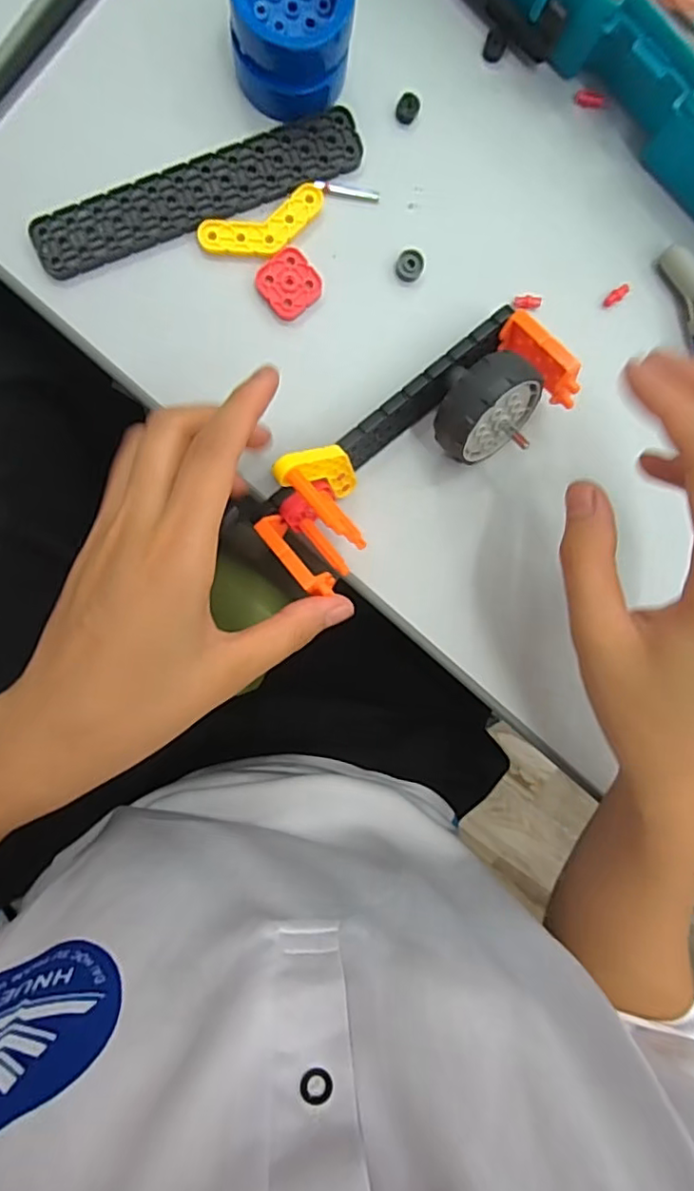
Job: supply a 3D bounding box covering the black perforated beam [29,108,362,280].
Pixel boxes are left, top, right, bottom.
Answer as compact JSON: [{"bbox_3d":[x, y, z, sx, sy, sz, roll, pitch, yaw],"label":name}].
[{"bbox_3d":[-0.066,-0.179,0.258,0.148,0.009,0.028,-21,99,-2],"label":"black perforated beam"}]

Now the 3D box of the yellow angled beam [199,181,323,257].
[{"bbox_3d":[-0.037,-0.166,0.264,0.057,0.005,0.022,-23,99,-2],"label":"yellow angled beam"}]

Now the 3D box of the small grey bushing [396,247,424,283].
[{"bbox_3d":[0.030,-0.154,0.274,0.012,0.005,0.013,7,97,-6],"label":"small grey bushing"}]

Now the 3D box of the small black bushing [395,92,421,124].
[{"bbox_3d":[0.028,-0.221,0.266,0.009,0.005,0.011,32,93,-8],"label":"small black bushing"}]

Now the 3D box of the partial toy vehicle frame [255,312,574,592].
[{"bbox_3d":[0.030,-0.065,0.260,0.148,0.066,0.051,-36,99,0],"label":"partial toy vehicle frame"}]

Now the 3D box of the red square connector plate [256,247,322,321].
[{"bbox_3d":[-0.026,-0.144,0.270,0.027,0.006,0.026,-41,99,1],"label":"red square connector plate"}]

